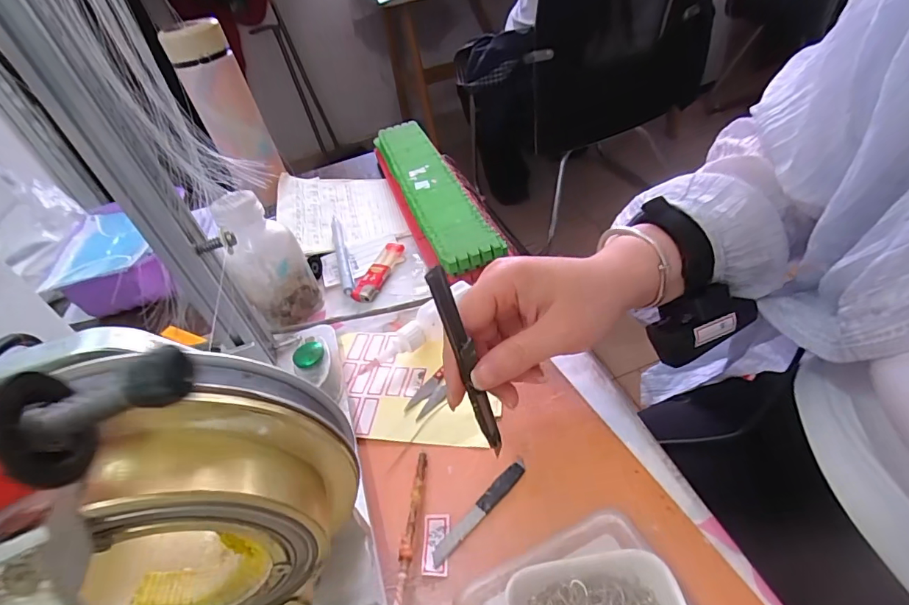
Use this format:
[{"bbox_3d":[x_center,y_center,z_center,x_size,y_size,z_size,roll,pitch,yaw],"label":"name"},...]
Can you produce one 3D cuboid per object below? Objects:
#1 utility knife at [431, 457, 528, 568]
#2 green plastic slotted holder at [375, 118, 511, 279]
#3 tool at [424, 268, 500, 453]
[{"bbox_3d":[0.017,0.129,0.291,0.012,0.005,0.081,29,55,37],"label":"utility knife"},{"bbox_3d":[-0.032,-0.142,0.551,0.064,0.019,0.333,-20,42,-8],"label":"green plastic slotted holder"},{"bbox_3d":[0.009,0.035,0.263,0.013,0.130,0.015,12,44,38],"label":"tool"}]

